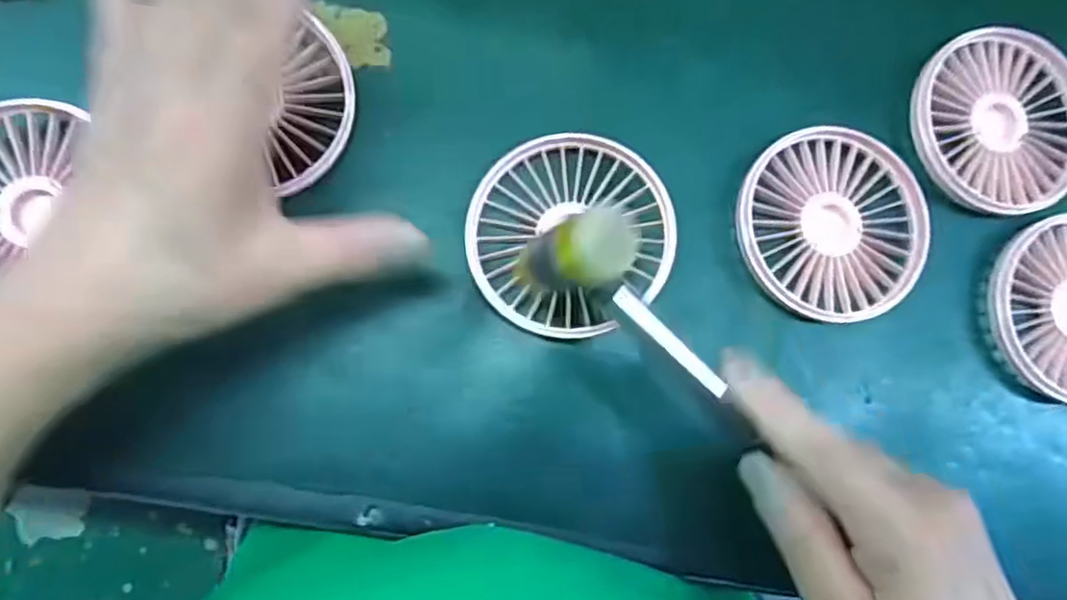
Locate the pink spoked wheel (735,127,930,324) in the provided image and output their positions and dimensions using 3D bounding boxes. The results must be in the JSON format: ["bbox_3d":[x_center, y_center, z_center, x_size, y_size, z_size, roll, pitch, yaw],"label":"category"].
[{"bbox_3d":[0.136,-0.036,0.317,0.087,0.017,0.086,1,84,-6],"label":"pink spoked wheel"}]

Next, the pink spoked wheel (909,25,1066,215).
[{"bbox_3d":[0.222,-0.084,0.330,0.085,0.011,0.087,1,84,-6],"label":"pink spoked wheel"}]

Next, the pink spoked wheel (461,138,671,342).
[{"bbox_3d":[0.015,-0.029,0.304,0.087,0.021,0.086,1,84,-6],"label":"pink spoked wheel"}]

